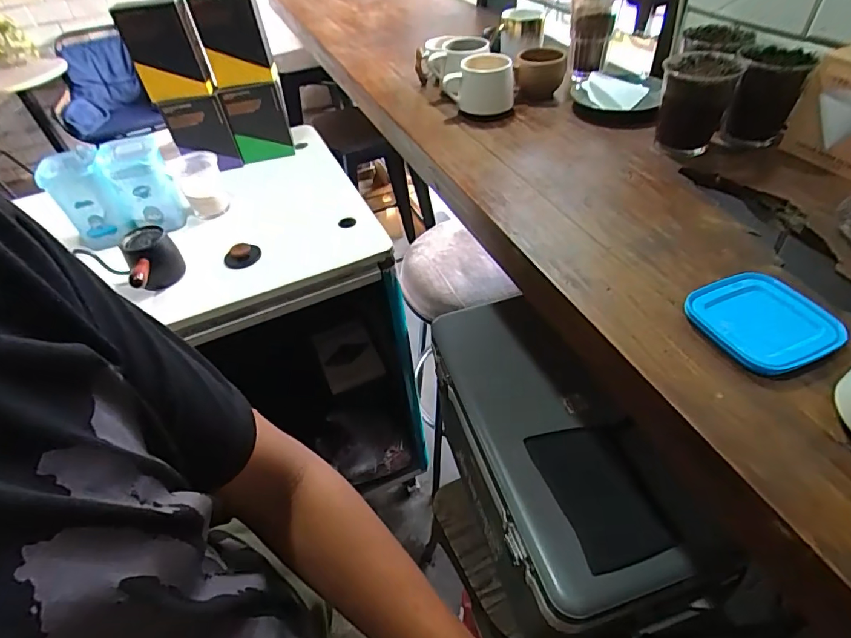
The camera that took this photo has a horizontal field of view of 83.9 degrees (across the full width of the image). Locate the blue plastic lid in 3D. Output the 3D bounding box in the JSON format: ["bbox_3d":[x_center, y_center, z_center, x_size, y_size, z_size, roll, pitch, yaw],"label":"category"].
[{"bbox_3d":[0.295,0.001,0.414,0.098,0.015,0.099,-17,48,-12],"label":"blue plastic lid"}]

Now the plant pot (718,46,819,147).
[{"bbox_3d":[0.432,-0.286,0.612,0.072,0.103,0.072,13,49,15],"label":"plant pot"}]

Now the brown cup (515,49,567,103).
[{"bbox_3d":[0.192,-0.413,0.798,0.078,0.069,0.070,8,48,11],"label":"brown cup"}]

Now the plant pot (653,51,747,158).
[{"bbox_3d":[0.349,-0.280,0.621,0.083,0.109,0.079,24,53,24],"label":"plant pot"}]

